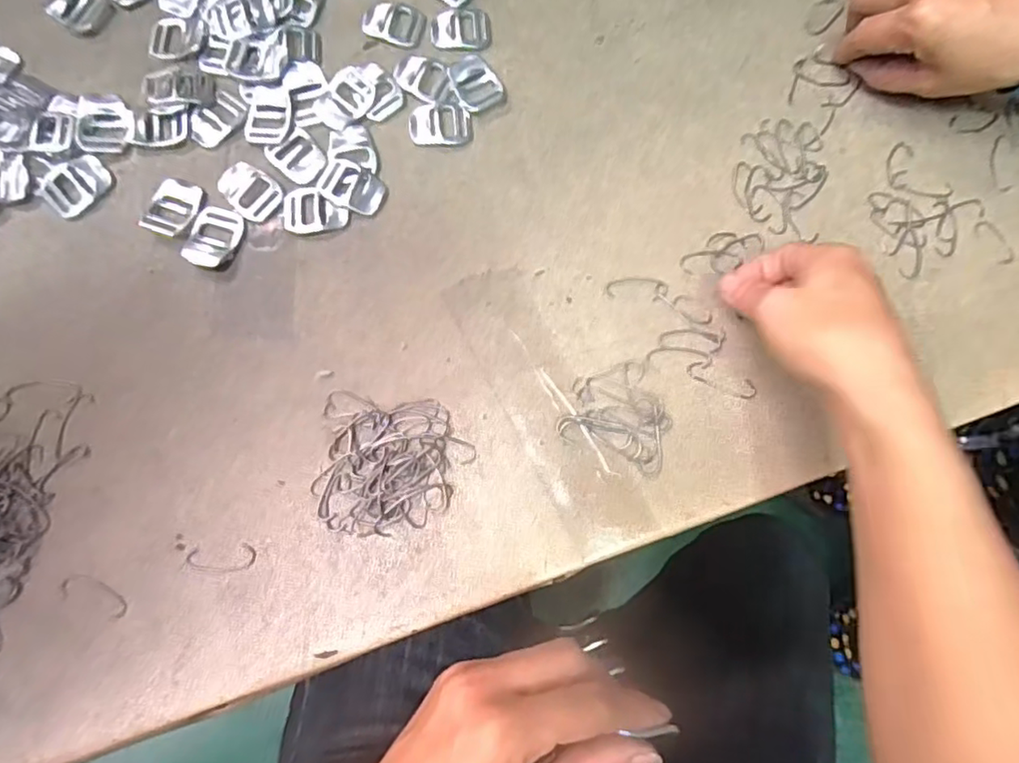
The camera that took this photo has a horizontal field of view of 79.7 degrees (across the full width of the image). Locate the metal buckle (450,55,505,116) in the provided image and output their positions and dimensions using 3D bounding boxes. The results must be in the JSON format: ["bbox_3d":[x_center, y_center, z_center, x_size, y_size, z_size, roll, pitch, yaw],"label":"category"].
[{"bbox_3d":[-0.022,-0.192,0.392,0.029,0.004,0.041,-28,79,-7],"label":"metal buckle"}]

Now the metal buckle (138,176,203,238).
[{"bbox_3d":[-0.203,-0.105,0.368,0.027,0.006,0.037,23,78,4],"label":"metal buckle"}]

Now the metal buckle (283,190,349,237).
[{"bbox_3d":[-0.117,-0.102,0.368,0.038,0.004,0.030,1,77,-1],"label":"metal buckle"}]

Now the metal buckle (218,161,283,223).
[{"bbox_3d":[-0.158,-0.116,0.371,0.039,0.004,0.027,38,80,7],"label":"metal buckle"}]

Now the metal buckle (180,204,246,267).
[{"bbox_3d":[-0.177,-0.087,0.364,0.028,0.006,0.040,15,78,3],"label":"metal buckle"}]

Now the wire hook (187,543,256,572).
[{"bbox_3d":[-0.156,0.096,0.331,0.037,0.004,0.014,-6,78,-2],"label":"wire hook"}]

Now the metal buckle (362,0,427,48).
[{"bbox_3d":[-0.075,-0.235,0.398,0.040,0.004,0.030,21,78,4],"label":"metal buckle"}]

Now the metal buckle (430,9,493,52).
[{"bbox_3d":[-0.032,-0.233,0.403,0.039,0.004,0.033,-8,78,-2],"label":"metal buckle"}]

